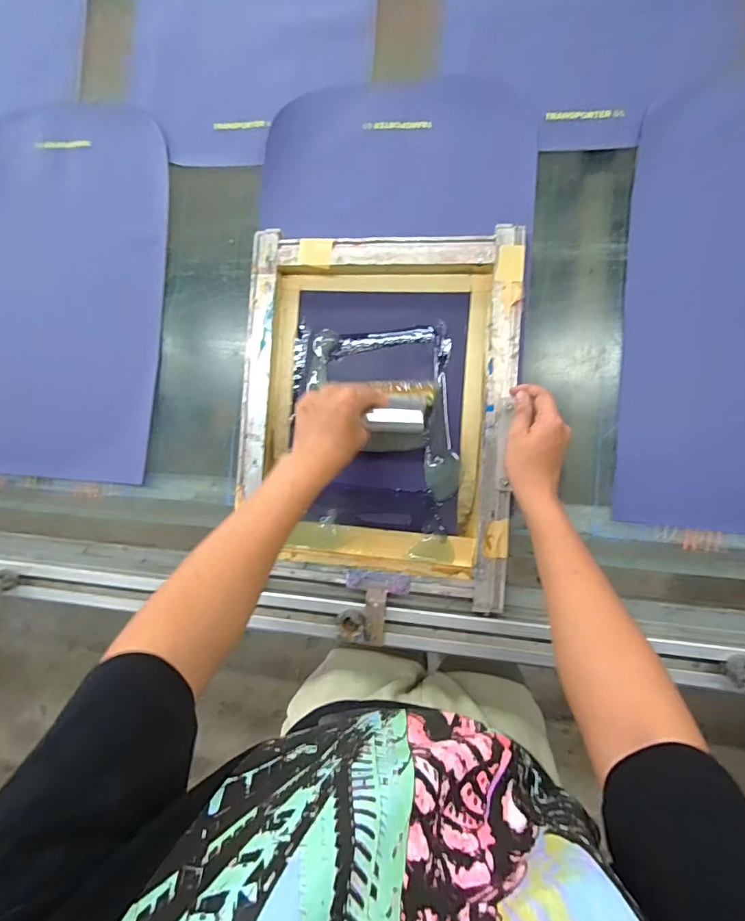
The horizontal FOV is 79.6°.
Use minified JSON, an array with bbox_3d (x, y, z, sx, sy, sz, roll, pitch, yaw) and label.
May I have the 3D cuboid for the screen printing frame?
[{"bbox_3d":[0.000,-0.060,0.626,0.376,0.048,0.495,5,91,9],"label":"screen printing frame"}]

